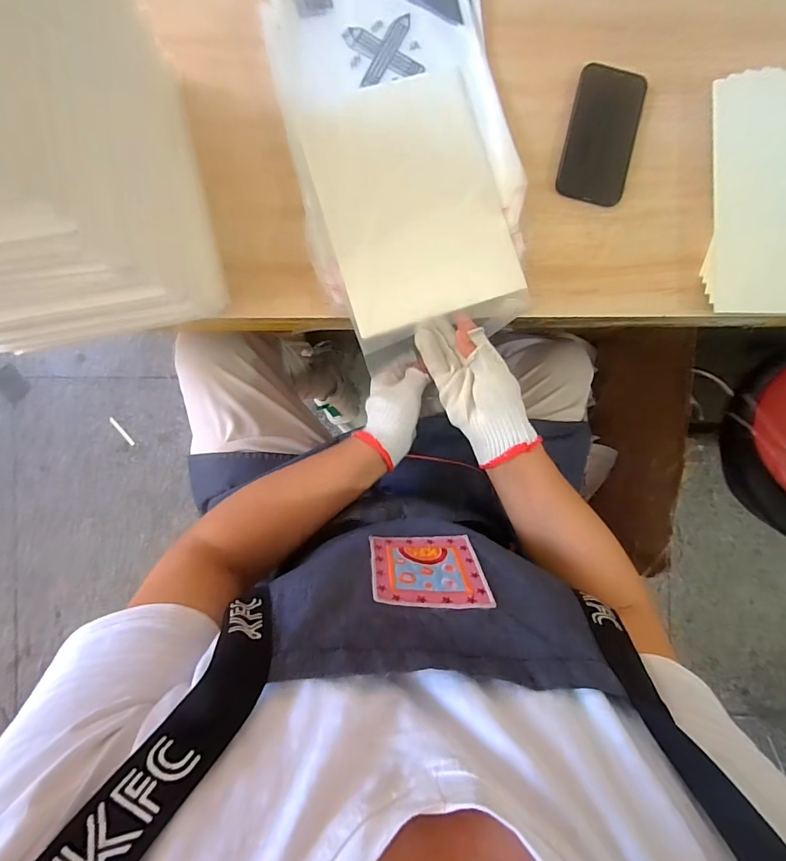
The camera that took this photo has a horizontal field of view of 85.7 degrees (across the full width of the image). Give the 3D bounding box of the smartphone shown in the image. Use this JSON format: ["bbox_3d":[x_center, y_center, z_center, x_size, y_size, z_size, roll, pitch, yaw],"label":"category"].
[{"bbox_3d":[0.238,-0.337,0.485,0.080,0.016,0.146,12,94,0],"label":"smartphone"}]

